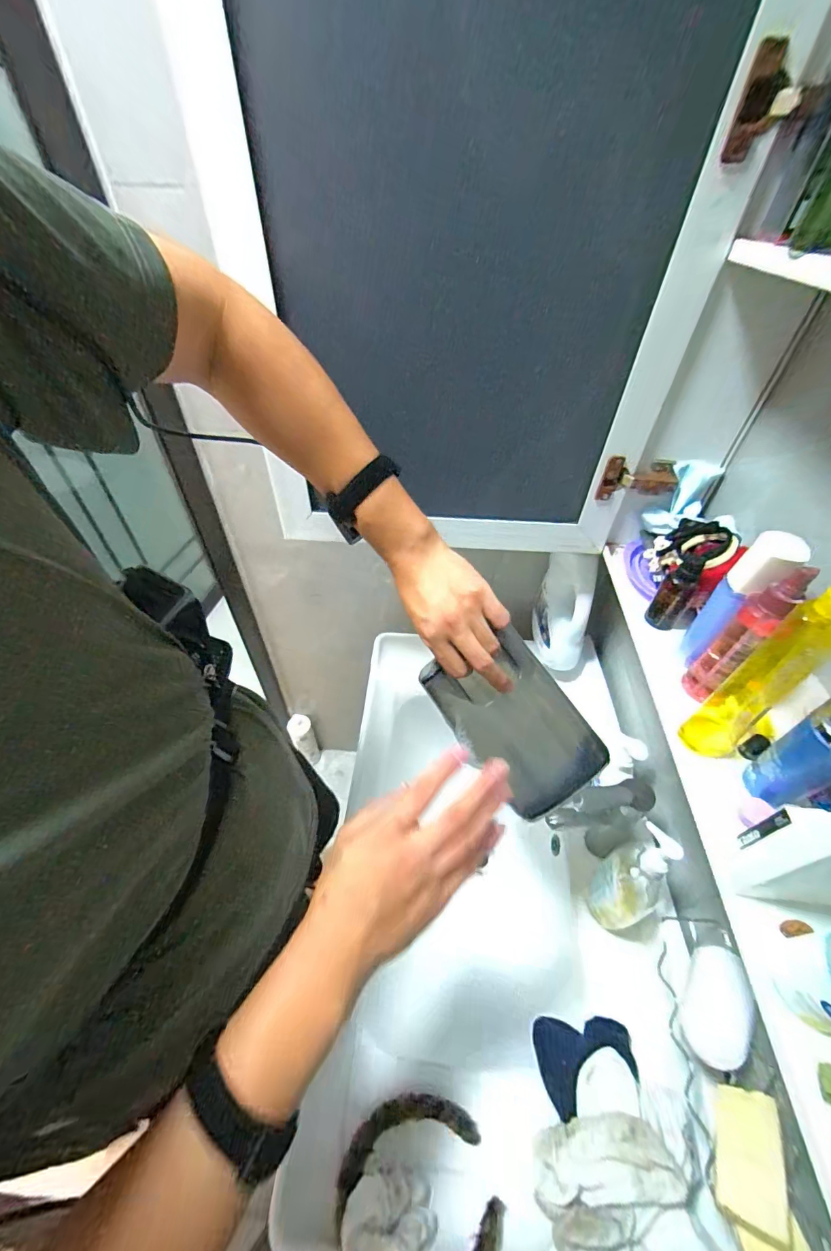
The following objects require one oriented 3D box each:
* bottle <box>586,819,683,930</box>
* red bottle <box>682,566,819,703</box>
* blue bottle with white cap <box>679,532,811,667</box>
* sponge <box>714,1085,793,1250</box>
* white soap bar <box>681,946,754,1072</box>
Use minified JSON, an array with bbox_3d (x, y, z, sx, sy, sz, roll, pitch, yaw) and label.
[{"bbox_3d":[0.282,0.325,0.546,0.065,0.217,0.067,0,46,0],"label":"bottle"},{"bbox_3d":[0.306,0.013,0.401,0.033,0.159,0.031,-34,55,-29],"label":"red bottle"},{"bbox_3d":[0.318,-0.016,0.424,0.033,0.159,0.053,2,46,1],"label":"blue bottle with white cap"},{"bbox_3d":[0.296,0.471,0.378,0.049,0.019,0.089,-1,26,35],"label":"sponge"},{"bbox_3d":[0.309,0.390,0.434,0.054,0.032,0.097,5,52,41],"label":"white soap bar"}]

